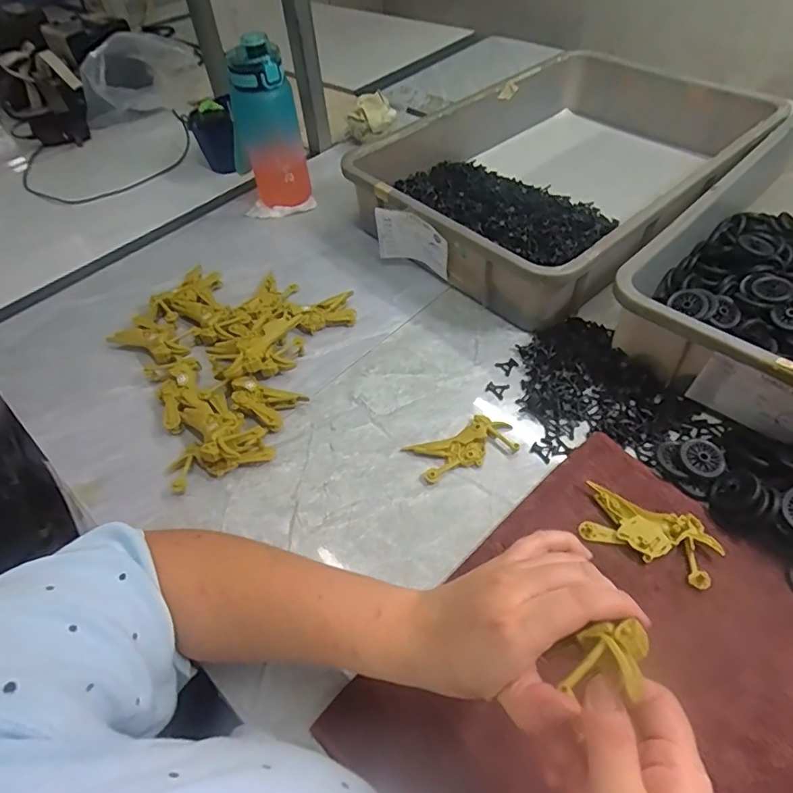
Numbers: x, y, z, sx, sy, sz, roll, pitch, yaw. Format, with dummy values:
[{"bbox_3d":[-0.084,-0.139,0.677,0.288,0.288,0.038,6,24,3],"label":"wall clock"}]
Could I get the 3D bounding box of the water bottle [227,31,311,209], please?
[{"bbox_3d":[-0.176,-0.370,0.726,0.078,0.227,0.069,-17,51,-10],"label":"water bottle"}]

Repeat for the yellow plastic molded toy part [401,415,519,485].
[{"bbox_3d":[0.064,0.047,0.497,0.099,0.012,0.045,-20,52,-12],"label":"yellow plastic molded toy part"}]

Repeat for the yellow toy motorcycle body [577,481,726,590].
[{"bbox_3d":[0.204,0.110,0.423,0.100,0.011,0.051,22,55,21],"label":"yellow toy motorcycle body"}]

